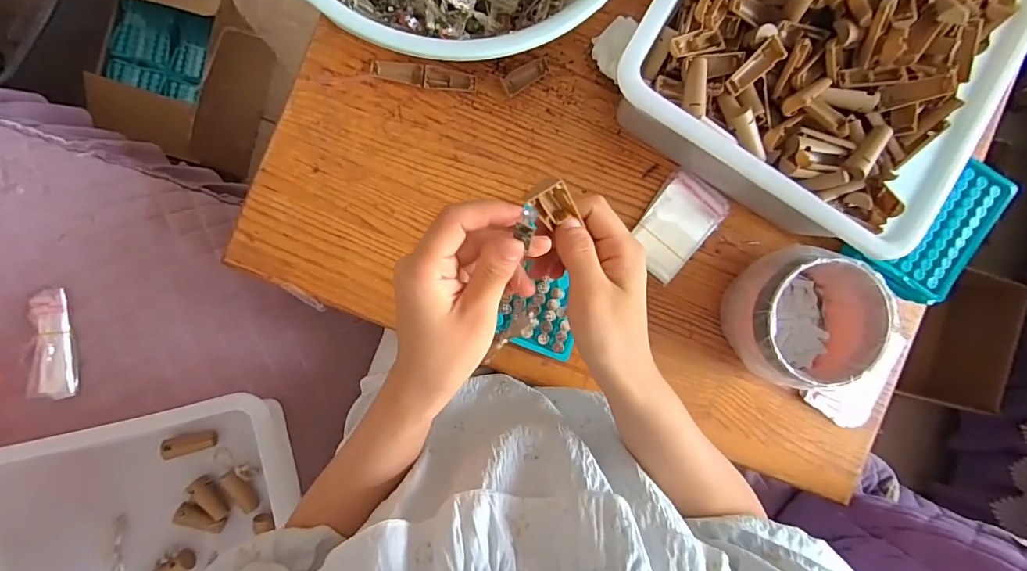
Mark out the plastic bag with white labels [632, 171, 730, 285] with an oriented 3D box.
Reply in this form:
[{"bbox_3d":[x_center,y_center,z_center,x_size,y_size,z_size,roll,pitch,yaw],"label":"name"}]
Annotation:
[{"bbox_3d":[0.168,-0.063,0.475,0.069,0.011,0.105,41,87,-5],"label":"plastic bag with white labels"}]

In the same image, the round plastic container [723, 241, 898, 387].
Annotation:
[{"bbox_3d":[0.273,0.030,0.444,0.113,0.086,0.116,0,91,-6],"label":"round plastic container"}]

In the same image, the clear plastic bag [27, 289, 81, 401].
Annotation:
[{"bbox_3d":[-0.485,0.062,0.484,0.036,0.020,0.114,-2,92,-6],"label":"clear plastic bag"}]

